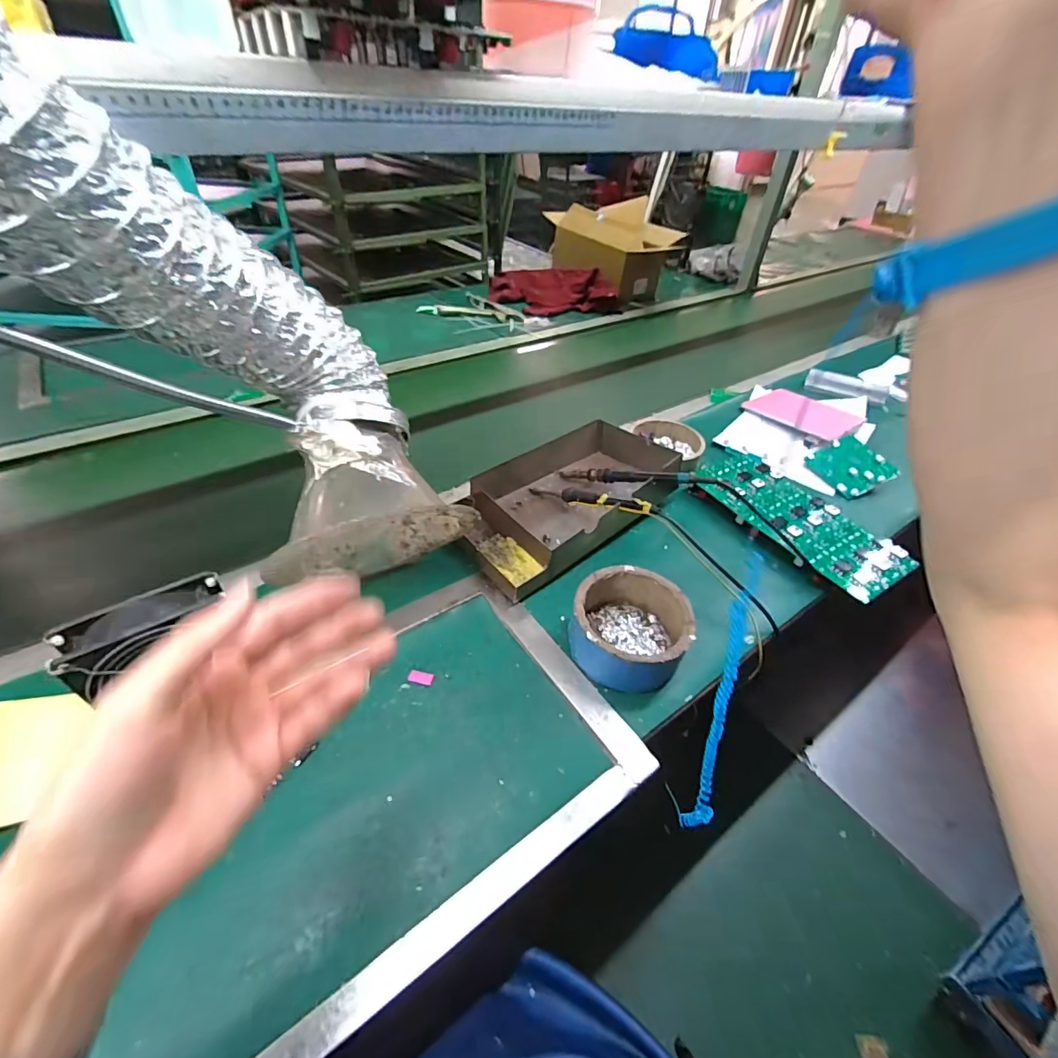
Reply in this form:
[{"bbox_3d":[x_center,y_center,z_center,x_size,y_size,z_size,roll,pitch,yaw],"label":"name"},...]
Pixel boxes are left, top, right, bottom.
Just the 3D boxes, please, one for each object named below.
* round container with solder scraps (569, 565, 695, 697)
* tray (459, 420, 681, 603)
[{"bbox_3d":[0.106,0.106,0.516,0.120,0.062,0.120,28,48,25],"label":"round container with solder scraps"},{"bbox_3d":[0.049,-0.041,0.671,0.351,0.064,0.171,-33,53,-32],"label":"tray"}]

